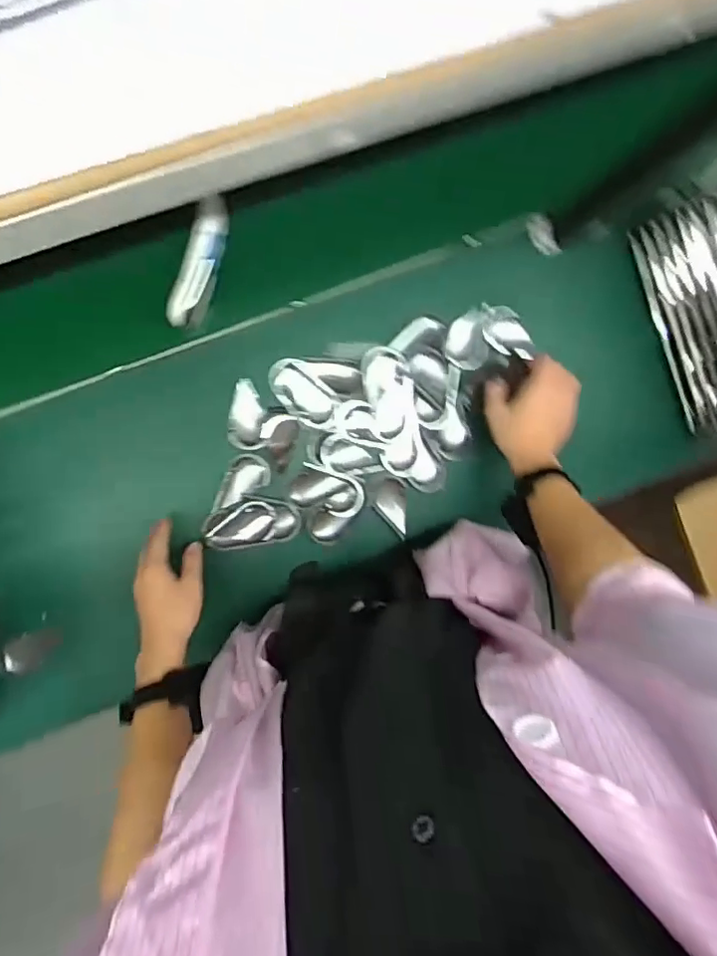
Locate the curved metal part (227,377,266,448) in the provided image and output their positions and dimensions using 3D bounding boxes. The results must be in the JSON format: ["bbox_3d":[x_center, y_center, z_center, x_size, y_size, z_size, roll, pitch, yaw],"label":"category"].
[{"bbox_3d":[-0.144,-0.082,0.722,0.043,0.025,0.088,-2,83,-8],"label":"curved metal part"}]

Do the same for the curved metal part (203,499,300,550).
[{"bbox_3d":[-0.138,0.058,0.730,0.119,0.017,0.058,-8,97,-8],"label":"curved metal part"}]

